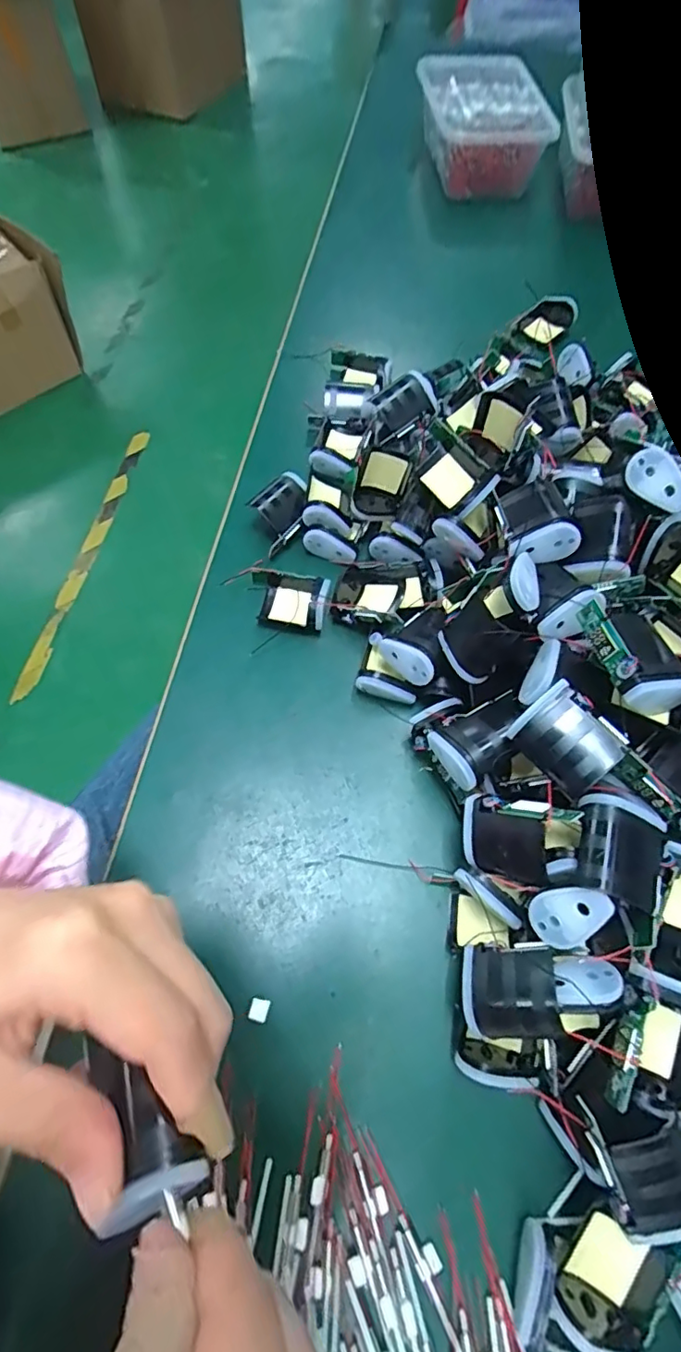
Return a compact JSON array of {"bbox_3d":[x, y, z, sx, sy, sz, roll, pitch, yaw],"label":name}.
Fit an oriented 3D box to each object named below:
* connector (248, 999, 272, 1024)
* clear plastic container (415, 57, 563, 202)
[{"bbox_3d":[-0.038,0.157,0.260,0.009,0.004,0.010,15,65,6],"label":"connector"},{"bbox_3d":[0.147,-0.575,0.581,0.118,0.063,0.156,-7,65,-4],"label":"clear plastic container"}]

